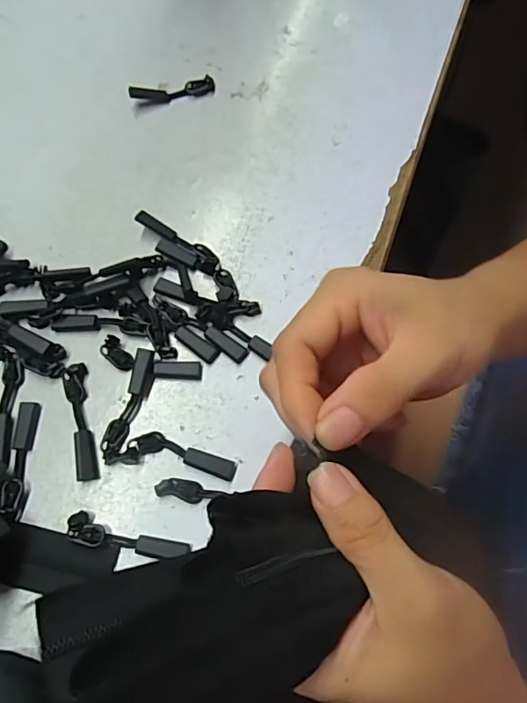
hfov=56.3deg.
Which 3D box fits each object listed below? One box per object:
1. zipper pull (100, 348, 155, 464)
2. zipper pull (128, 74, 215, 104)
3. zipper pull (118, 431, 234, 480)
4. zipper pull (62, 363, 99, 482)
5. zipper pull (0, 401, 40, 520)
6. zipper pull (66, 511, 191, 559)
[{"bbox_3d":[-0.067,0.026,0.245,0.013,0.009,0.057,15,71,5],"label":"zipper pull"},{"bbox_3d":[-0.058,-0.167,0.314,0.053,0.010,0.012,-13,71,-5],"label":"zipper pull"},{"bbox_3d":[-0.042,0.050,0.239,0.056,0.005,0.016,8,70,3],"label":"zipper pull"},{"bbox_3d":[-0.092,0.034,0.245,0.011,0.005,0.059,-13,71,-5],"label":"zipper pull"},{"bbox_3d":[-0.119,0.051,0.238,0.009,0.006,0.055,0,70,0],"label":"zipper pull"},{"bbox_3d":[-0.062,0.085,0.226,0.056,0.005,0.013,10,71,3],"label":"zipper pull"}]

